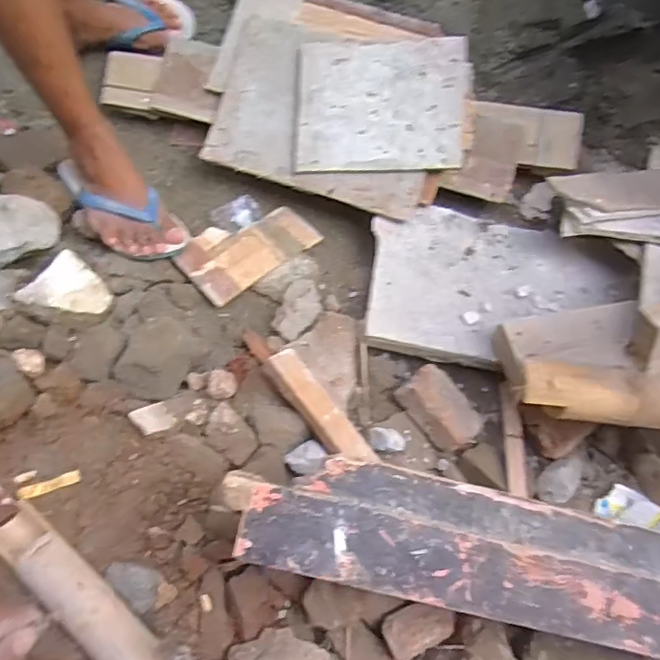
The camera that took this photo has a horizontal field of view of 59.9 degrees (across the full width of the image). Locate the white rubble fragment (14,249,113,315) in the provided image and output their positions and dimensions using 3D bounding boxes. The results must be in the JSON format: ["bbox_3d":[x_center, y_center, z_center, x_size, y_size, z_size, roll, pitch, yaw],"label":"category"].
[{"bbox_3d":[-0.341,-0.059,0.766,0.101,0.039,0.106,15,61,5],"label":"white rubble fragment"}]

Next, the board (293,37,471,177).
[{"bbox_3d":[0.078,-0.338,0.854,0.247,0.017,0.211,1,79,7],"label":"board"}]

